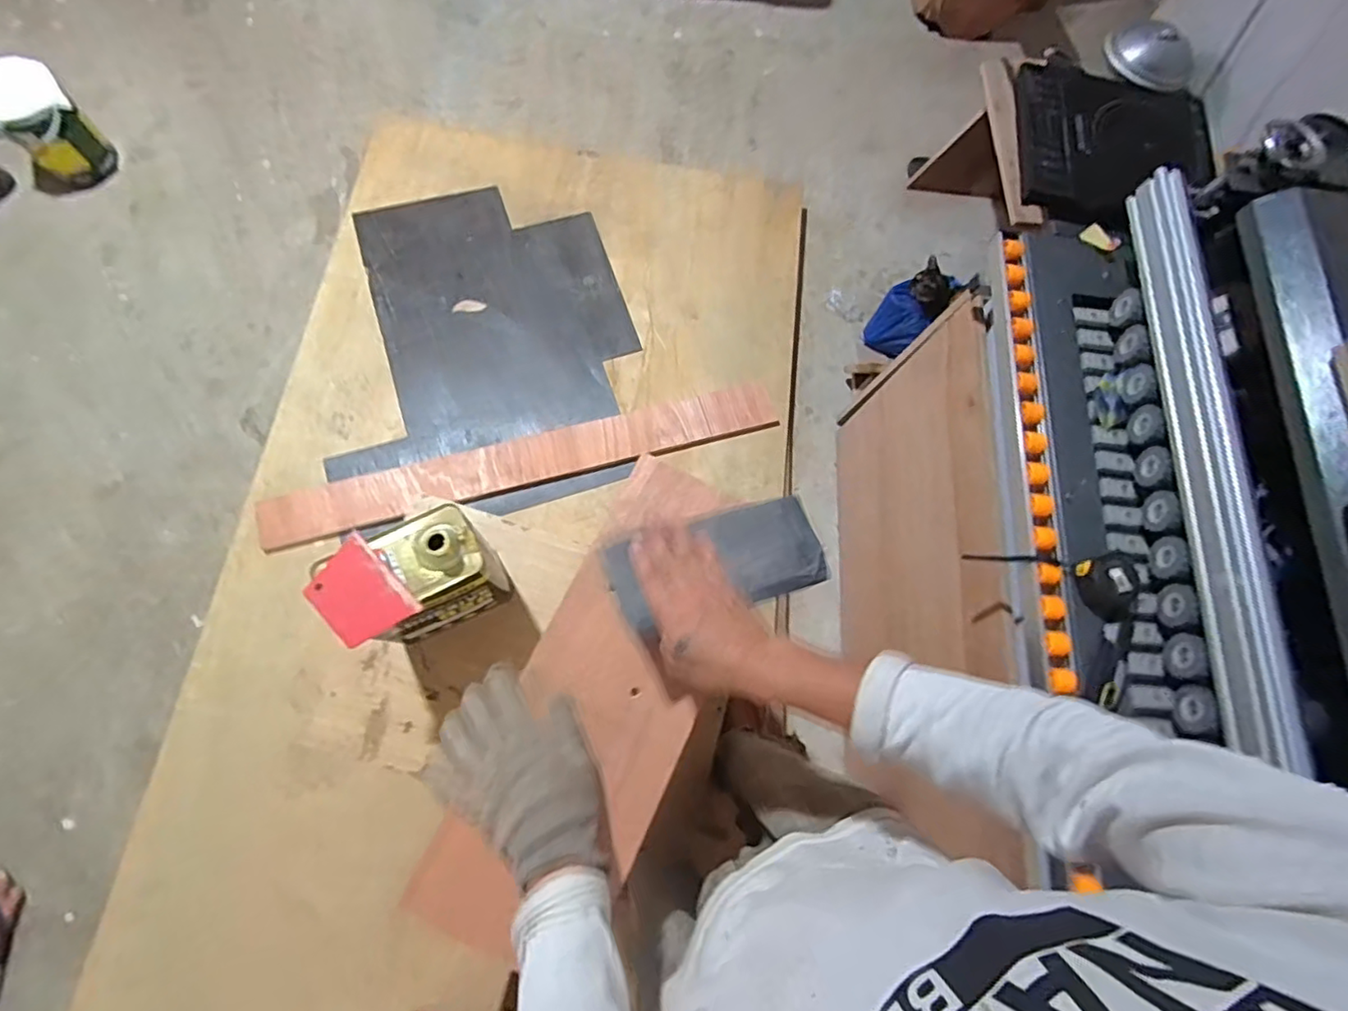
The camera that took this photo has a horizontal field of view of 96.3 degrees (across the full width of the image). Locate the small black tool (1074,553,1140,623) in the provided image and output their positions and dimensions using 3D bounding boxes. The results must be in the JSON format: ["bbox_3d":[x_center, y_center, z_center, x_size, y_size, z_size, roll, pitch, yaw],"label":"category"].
[{"bbox_3d":[0.554,0.103,0.765,0.066,0.037,0.079,-16,76,-11],"label":"small black tool"}]

